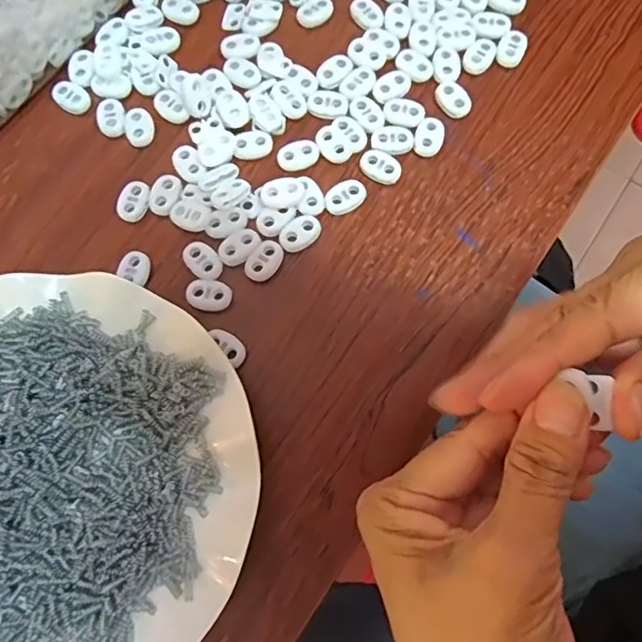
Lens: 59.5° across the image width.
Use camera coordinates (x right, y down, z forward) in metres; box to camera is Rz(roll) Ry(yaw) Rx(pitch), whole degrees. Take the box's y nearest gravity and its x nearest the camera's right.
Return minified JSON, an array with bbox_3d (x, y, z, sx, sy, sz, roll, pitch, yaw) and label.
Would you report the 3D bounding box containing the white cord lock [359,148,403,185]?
[{"bbox_3d":[0.032,-0.082,0.299,0.023,0.004,0.015,32,77,8],"label":"white cord lock"}]

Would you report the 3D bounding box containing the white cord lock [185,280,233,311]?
[{"bbox_3d":[-0.056,-0.013,0.281,0.023,0.004,0.016,4,75,1],"label":"white cord lock"}]

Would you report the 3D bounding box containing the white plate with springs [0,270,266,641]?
[{"bbox_3d":[-0.121,0.070,0.248,0.184,0.026,0.179,0,75,0],"label":"white plate with springs"}]

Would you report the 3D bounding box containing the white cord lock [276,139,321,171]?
[{"bbox_3d":[-0.012,-0.089,0.301,0.023,0.004,0.015,-15,75,-4],"label":"white cord lock"}]

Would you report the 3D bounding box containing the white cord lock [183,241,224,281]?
[{"bbox_3d":[-0.060,-0.031,0.284,0.015,0.004,0.023,-40,78,-10],"label":"white cord lock"}]

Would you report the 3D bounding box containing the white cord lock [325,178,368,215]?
[{"bbox_3d":[0.012,-0.065,0.295,0.022,0.004,0.016,-33,77,-8],"label":"white cord lock"}]

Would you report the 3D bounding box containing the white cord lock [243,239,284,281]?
[{"bbox_3d":[-0.029,-0.031,0.286,0.015,0.004,0.022,31,77,8],"label":"white cord lock"}]

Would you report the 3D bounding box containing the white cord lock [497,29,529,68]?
[{"bbox_3d":[0.108,-0.154,0.317,0.015,0.007,0.021,28,77,7],"label":"white cord lock"}]

